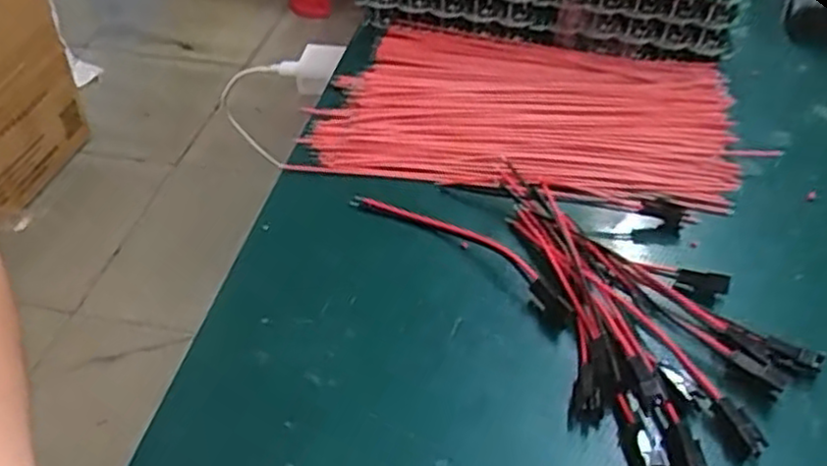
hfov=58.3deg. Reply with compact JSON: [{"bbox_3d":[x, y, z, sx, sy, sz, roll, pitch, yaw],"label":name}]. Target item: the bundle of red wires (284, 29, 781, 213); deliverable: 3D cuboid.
[{"bbox_3d":[0.055,-0.060,0.356,0.193,0.011,0.117,5,41,4],"label":"bundle of red wires"}]

